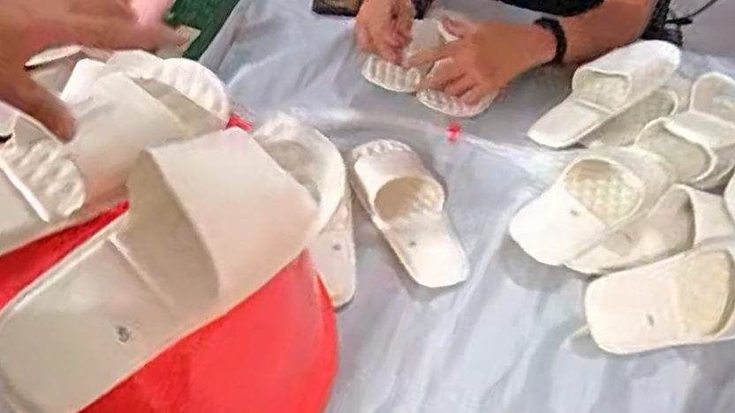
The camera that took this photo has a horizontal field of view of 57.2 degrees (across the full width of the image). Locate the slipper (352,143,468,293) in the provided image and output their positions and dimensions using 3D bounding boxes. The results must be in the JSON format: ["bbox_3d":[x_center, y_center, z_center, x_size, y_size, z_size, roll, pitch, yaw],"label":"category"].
[{"bbox_3d":[0.046,-0.010,0.816,0.094,0.049,0.237,-16,52,-14],"label":"slipper"}]

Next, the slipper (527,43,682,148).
[{"bbox_3d":[0.314,-0.154,0.918,0.223,0.058,0.100,-37,56,1],"label":"slipper"}]

